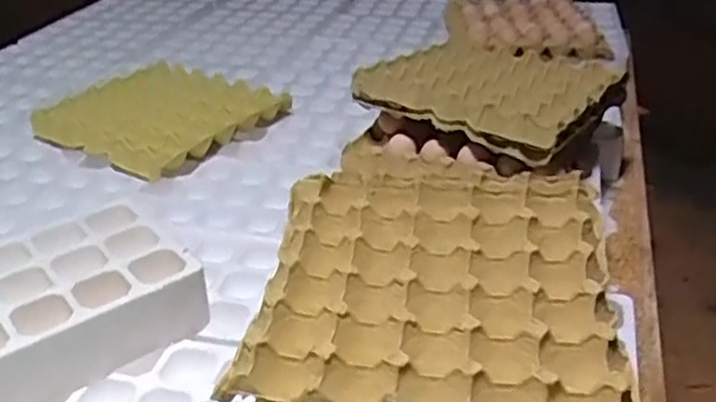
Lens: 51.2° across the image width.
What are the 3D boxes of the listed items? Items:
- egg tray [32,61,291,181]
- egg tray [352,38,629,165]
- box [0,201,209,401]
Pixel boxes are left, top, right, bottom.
[{"bbox_3d":[-0.319,-0.140,1.216,0.321,0.052,0.313,23,38,35],"label":"egg tray"},{"bbox_3d":[0.184,-0.157,1.052,0.307,0.054,0.255,19,36,31],"label":"egg tray"},{"bbox_3d":[-0.317,0.113,0.731,0.297,0.079,0.190,-24,36,-31],"label":"box"}]

